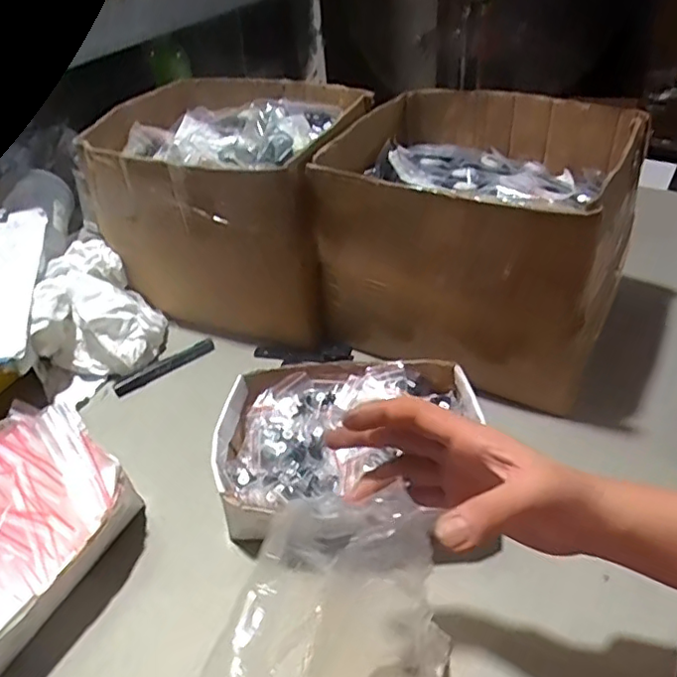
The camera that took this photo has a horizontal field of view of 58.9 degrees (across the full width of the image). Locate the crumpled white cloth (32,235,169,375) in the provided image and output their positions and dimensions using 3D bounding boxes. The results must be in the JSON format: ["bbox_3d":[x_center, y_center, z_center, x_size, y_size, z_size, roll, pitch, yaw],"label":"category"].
[{"bbox_3d":[-0.297,-0.036,0.763,0.136,0.099,0.193,-6,38,-5],"label":"crumpled white cloth"}]

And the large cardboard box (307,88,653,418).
[{"bbox_3d":[0.177,-0.136,0.741,0.320,0.232,0.343,20,43,26],"label":"large cardboard box"}]

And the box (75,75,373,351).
[{"bbox_3d":[-0.142,-0.189,0.829,0.318,0.225,0.305,9,39,14],"label":"box"}]

